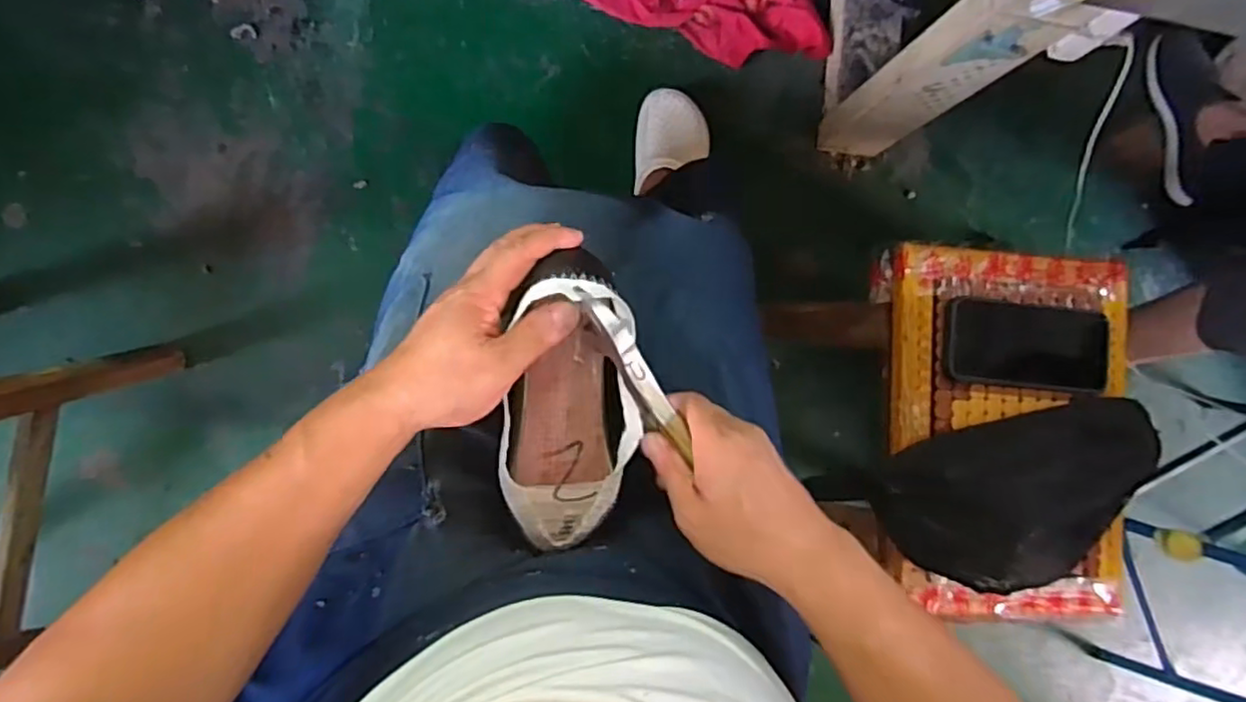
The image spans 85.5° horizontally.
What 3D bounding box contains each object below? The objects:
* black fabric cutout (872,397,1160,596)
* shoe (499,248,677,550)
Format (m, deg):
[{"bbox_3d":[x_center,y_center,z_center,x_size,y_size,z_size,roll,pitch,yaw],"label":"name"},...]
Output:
[{"bbox_3d":[0.377,0.131,0.607,0.275,0.059,0.148,-9,90,-8],"label":"black fabric cutout"},{"bbox_3d":[-0.029,0.048,0.441,0.092,0.068,0.203,4,115,-8],"label":"shoe"}]

